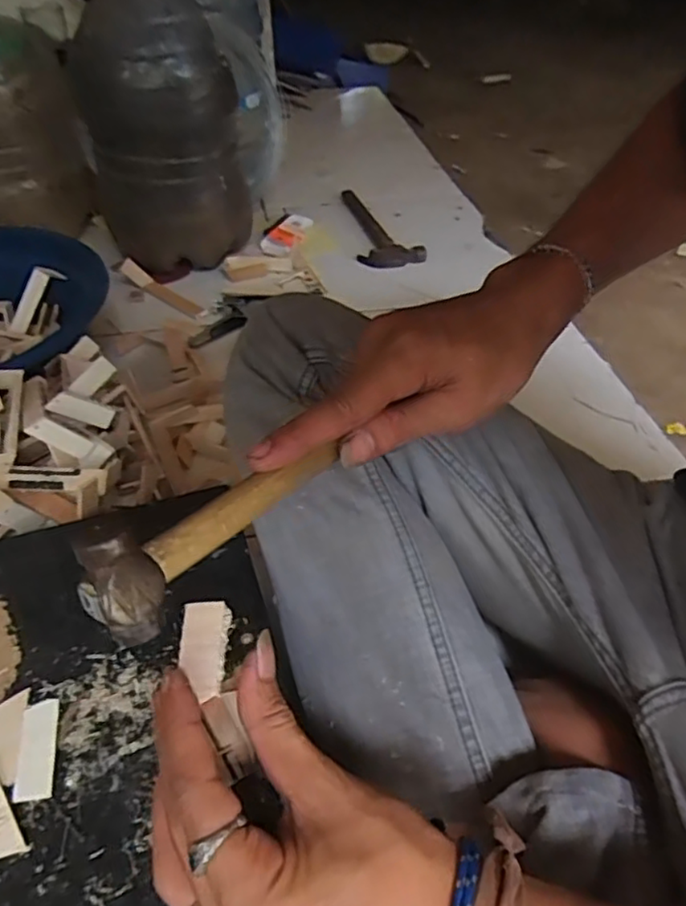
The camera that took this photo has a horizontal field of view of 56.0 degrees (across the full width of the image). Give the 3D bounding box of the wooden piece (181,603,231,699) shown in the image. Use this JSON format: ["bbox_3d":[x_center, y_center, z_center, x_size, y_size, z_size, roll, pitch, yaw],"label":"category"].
[{"bbox_3d":[-0.061,0.086,0.285,0.021,0.004,0.043,-5,52,-4],"label":"wooden piece"}]

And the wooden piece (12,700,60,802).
[{"bbox_3d":[-0.169,0.163,0.356,0.020,0.007,0.053,-8,44,-7],"label":"wooden piece"}]

